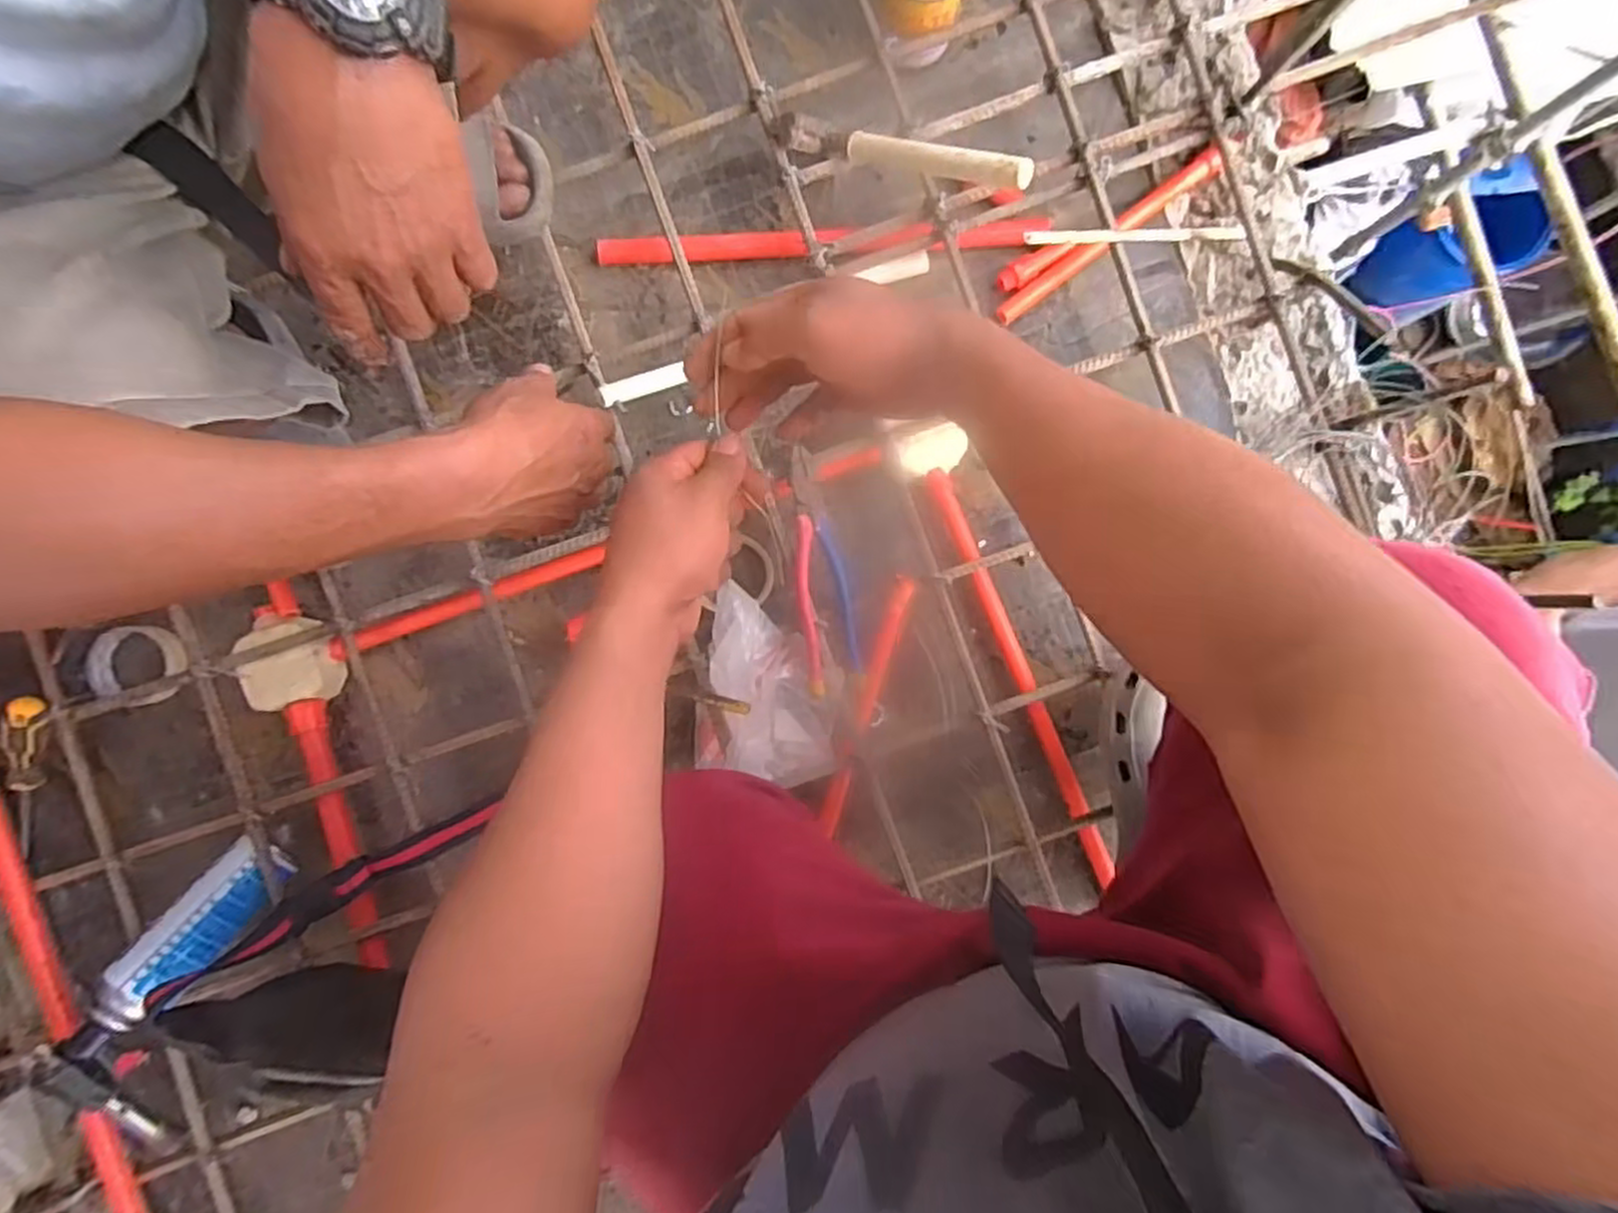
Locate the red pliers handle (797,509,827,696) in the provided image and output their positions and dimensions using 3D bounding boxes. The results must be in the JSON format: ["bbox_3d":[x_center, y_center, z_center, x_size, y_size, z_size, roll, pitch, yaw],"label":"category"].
[{"bbox_3d":[0.000,0.001,0.786,0.021,0.029,0.185,-6,88,0],"label":"red pliers handle"}]

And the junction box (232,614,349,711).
[{"bbox_3d":[-0.545,0.060,0.807,0.097,0.059,0.100,0,88,0],"label":"junction box"}]

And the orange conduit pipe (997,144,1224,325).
[{"bbox_3d":[0.334,-0.412,0.840,0.294,0.028,0.028,-36,89,-1],"label":"orange conduit pipe"}]

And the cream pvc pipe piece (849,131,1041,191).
[{"bbox_3d":[0.123,-0.433,0.735,0.199,0.030,0.021,29,88,29],"label":"cream pvc pipe piece"}]

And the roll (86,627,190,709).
[{"bbox_3d":[-0.729,0.067,0.821,0.093,0.032,0.083,-33,89,-1],"label":"roll"}]

